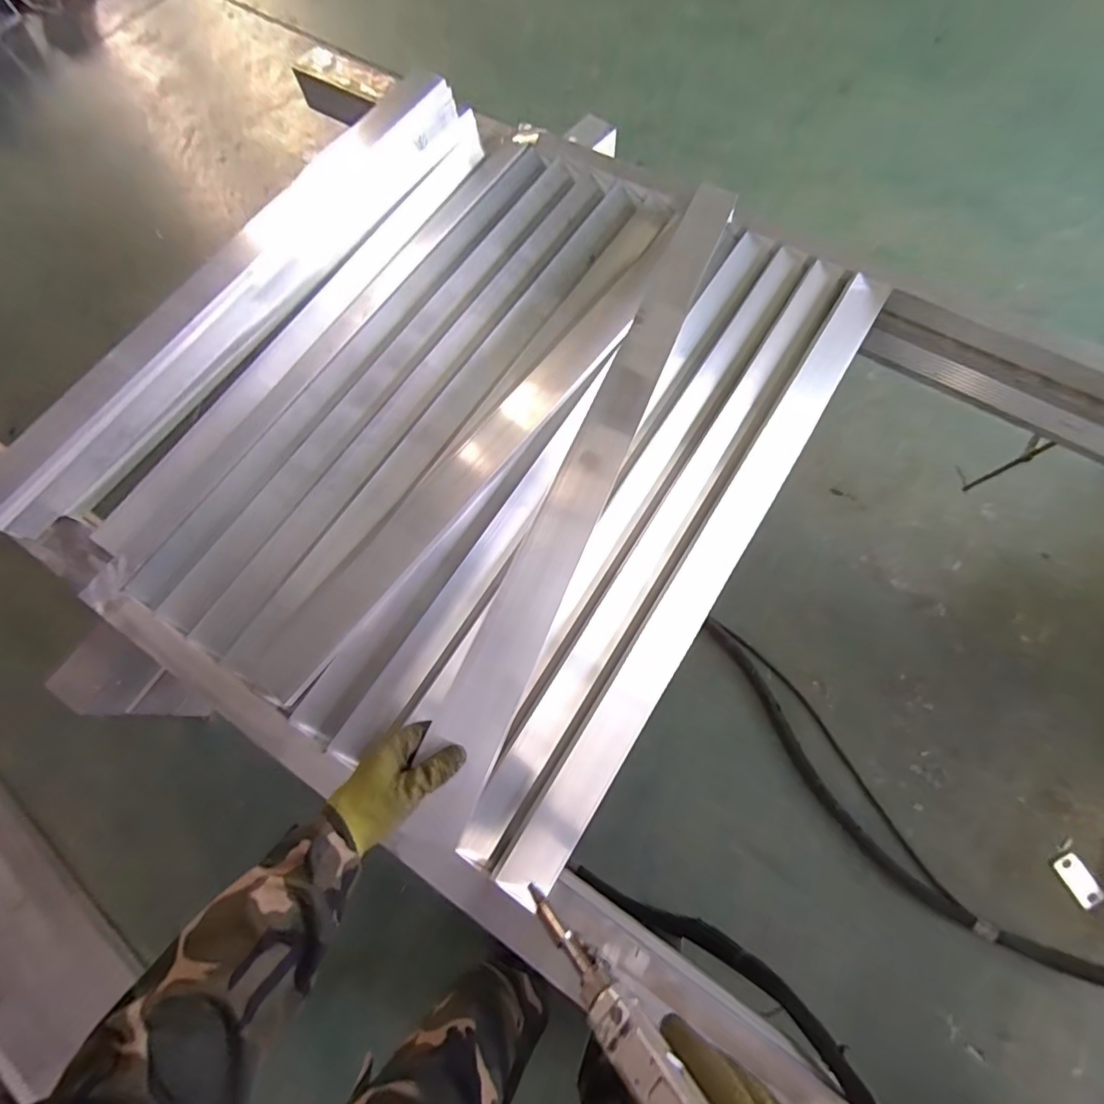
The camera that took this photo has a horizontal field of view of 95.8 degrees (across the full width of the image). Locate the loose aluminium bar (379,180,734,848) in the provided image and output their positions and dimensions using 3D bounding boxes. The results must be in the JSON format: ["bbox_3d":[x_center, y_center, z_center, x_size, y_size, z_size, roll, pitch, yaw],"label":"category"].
[{"bbox_3d":[0.086,-0.189,0.725,0.077,0.040,1.167,21,66,8],"label":"loose aluminium bar"}]

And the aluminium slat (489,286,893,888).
[{"bbox_3d":[0.284,-0.016,0.826,0.083,0.021,1.196,34,77,-3],"label":"aluminium slat"}]

